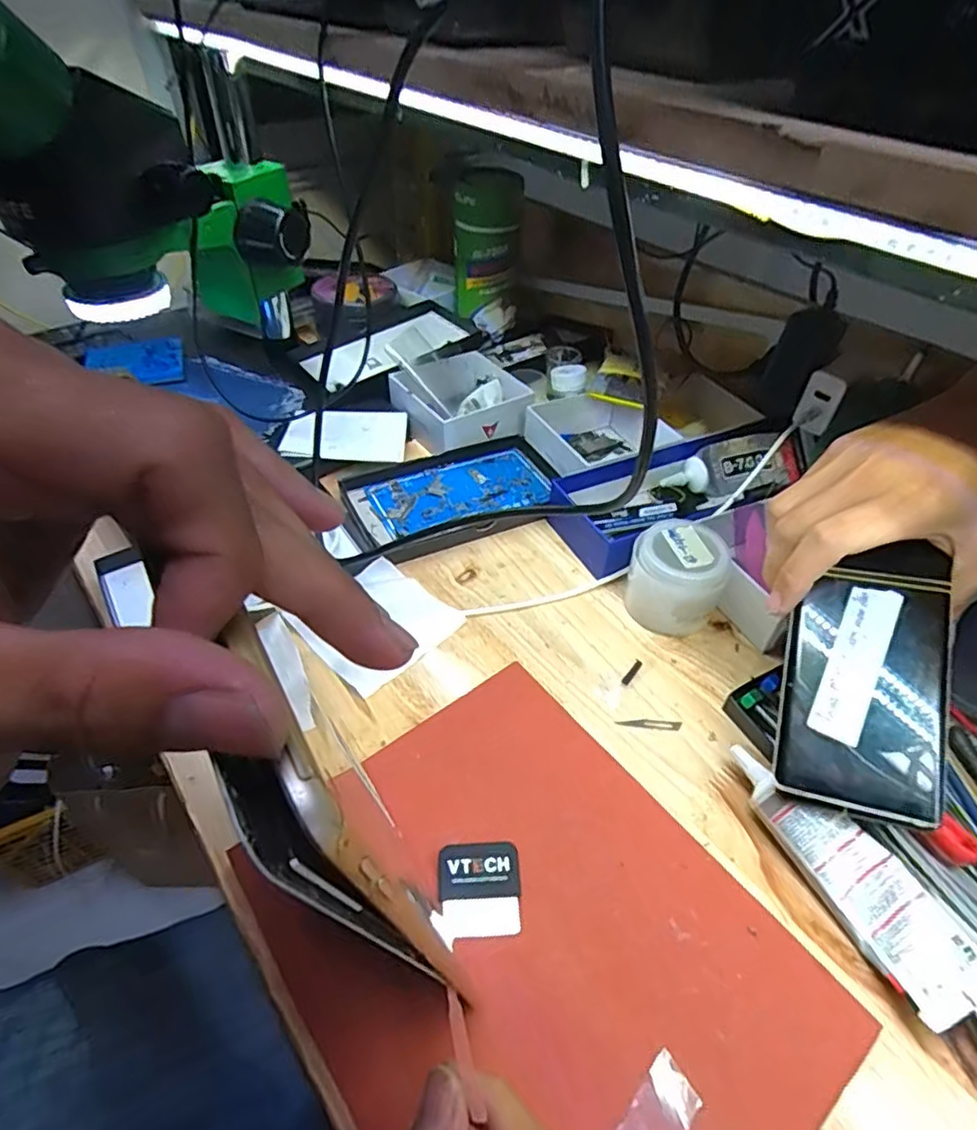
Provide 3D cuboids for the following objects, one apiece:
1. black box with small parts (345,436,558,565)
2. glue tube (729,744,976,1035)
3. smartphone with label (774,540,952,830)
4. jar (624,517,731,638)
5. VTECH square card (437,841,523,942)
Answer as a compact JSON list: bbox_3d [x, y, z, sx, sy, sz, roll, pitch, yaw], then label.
[{"bbox_3d":[-0.023,-0.060,0.528,0.175,0.014,0.106,-17,49,-18],"label":"black box with small parts"},{"bbox_3d":[0.180,0.151,0.316,0.043,0.026,0.136,-18,49,-19],"label":"glue tube"},{"bbox_3d":[0.193,0.055,0.321,0.075,0.006,0.137,9,73,13],"label":"smartphone with label"},{"bbox_3d":[0.130,0.007,0.434,0.063,0.058,0.059,1,46,-1],"label":"jar"},{"bbox_3d":[-0.004,0.157,0.305,0.039,0.004,0.041,-3,46,-5],"label":"VTECH square card"}]

